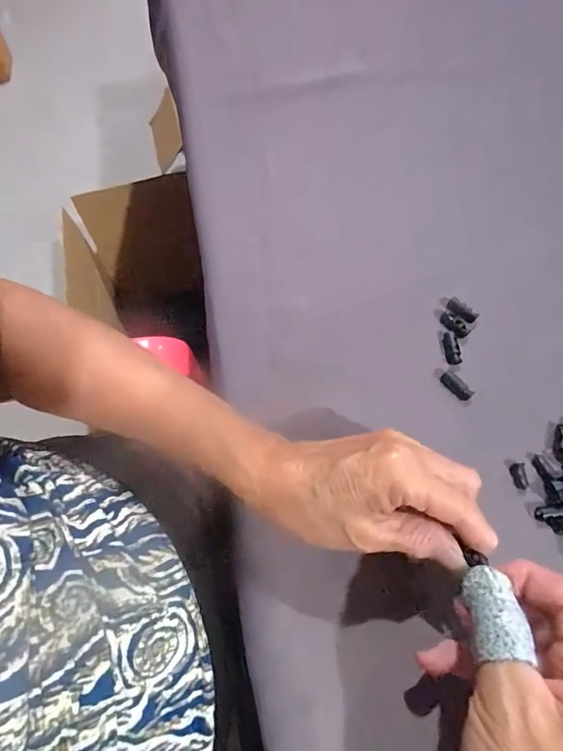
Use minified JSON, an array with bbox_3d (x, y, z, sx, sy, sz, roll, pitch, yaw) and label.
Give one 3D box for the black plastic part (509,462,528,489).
[{"bbox_3d":[0.156,0.066,0.283,0.010,0.004,0.017,-1,66,0],"label":"black plastic part"}]

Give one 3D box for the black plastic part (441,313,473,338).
[{"bbox_3d":[0.131,-0.038,0.327,0.025,0.007,0.010,38,71,2],"label":"black plastic part"}]

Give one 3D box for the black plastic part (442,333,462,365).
[{"bbox_3d":[0.126,-0.020,0.320,0.011,0.006,0.024,-2,66,0],"label":"black plastic part"}]

